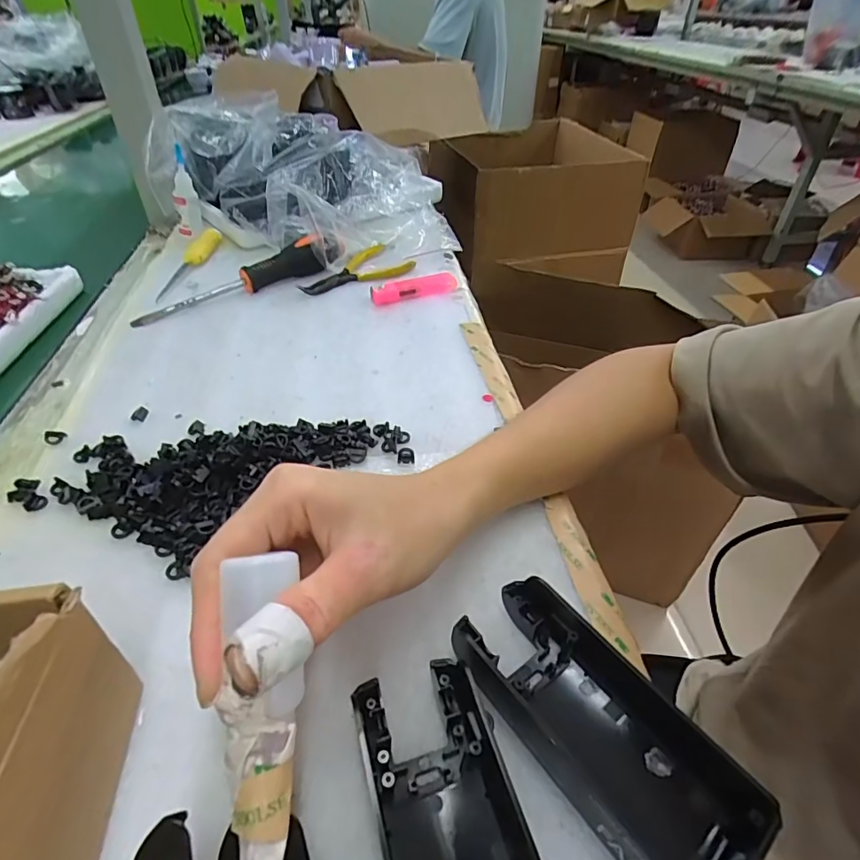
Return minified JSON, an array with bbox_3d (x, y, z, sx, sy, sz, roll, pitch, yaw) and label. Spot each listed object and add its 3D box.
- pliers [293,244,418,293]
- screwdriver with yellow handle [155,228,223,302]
[{"bbox_3d":[-0.074,-0.156,0.483,0.112,0.010,0.054,-30,50,-30],"label":"pliers"},{"bbox_3d":[-0.236,-0.166,0.486,0.020,0.017,0.132,2,41,1],"label":"screwdriver with yellow handle"}]

